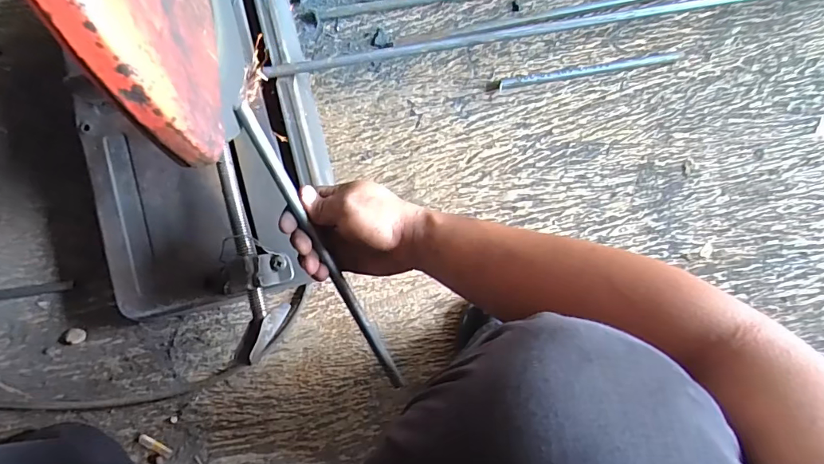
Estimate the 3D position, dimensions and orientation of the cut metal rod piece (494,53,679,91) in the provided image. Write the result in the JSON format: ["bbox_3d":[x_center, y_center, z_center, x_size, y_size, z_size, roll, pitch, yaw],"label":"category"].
[{"bbox_3d":[0.241,-0.217,0.597,0.249,0.007,0.013,-10,87,-4],"label":"cut metal rod piece"}]

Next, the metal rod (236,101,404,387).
[{"bbox_3d":[-0.076,0.024,0.400,0.014,0.008,0.290,-27,106,-4],"label":"metal rod"}]

